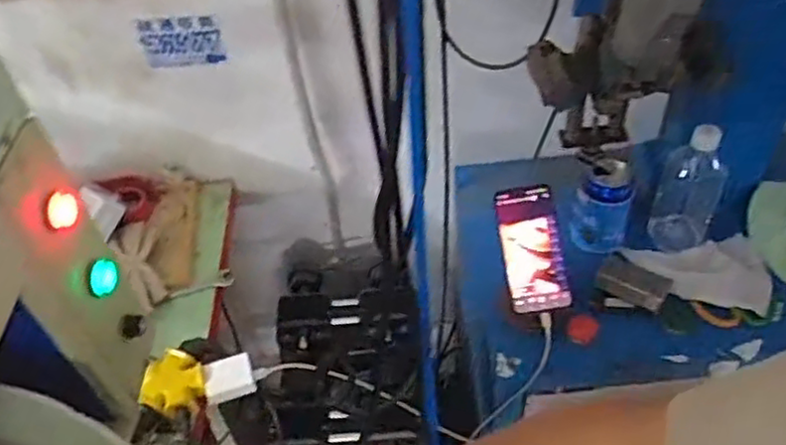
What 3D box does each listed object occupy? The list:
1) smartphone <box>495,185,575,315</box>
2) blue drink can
[{"bbox_3d":[0.179,0.033,0.885,0.075,0.016,0.158,-8,77,2],"label":"smartphone"},{"bbox_3d":[0.289,-0.020,0.953,0.068,0.121,0.060,15,50,19],"label":"blue drink can"}]

